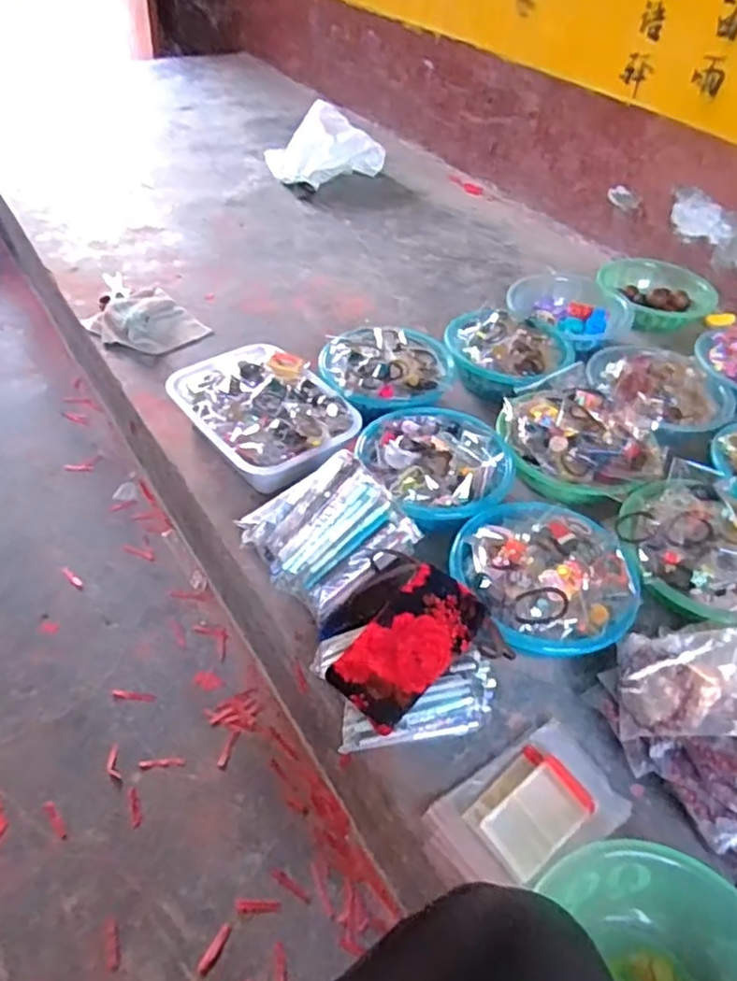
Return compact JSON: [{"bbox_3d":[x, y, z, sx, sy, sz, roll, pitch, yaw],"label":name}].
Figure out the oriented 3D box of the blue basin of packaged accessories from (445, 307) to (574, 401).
[{"bbox_3d":[0.242,-0.236,1.193,0.210,0.090,0.197,3,44,-3],"label":"blue basin of packaged accessories"}]

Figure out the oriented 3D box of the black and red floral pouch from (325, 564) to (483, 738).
[{"bbox_3d":[0.045,0.167,0.744,0.094,0.022,0.175,38,67,13],"label":"black and red floral pouch"}]

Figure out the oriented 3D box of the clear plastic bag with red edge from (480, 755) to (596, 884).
[{"bbox_3d":[0.172,0.326,0.687,0.114,0.012,0.067,-34,74,-26],"label":"clear plastic bag with red edge"}]

